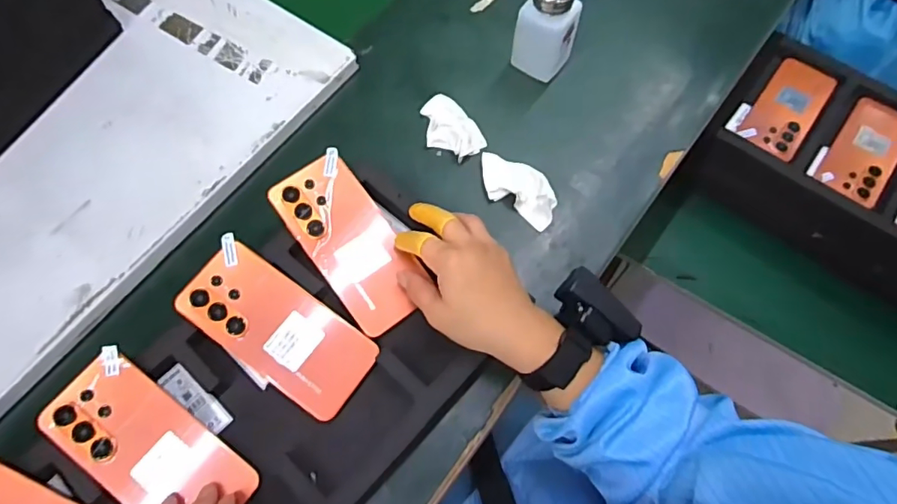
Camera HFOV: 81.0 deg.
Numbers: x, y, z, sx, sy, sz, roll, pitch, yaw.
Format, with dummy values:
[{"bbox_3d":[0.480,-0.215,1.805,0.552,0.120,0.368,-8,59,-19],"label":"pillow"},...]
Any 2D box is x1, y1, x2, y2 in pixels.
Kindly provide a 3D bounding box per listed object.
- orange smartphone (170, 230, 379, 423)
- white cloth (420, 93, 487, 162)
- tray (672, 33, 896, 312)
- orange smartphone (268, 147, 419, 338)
[{"bbox_3d":[-0.146,0.065,0.451,0.169,0.010,0.076,37,73,3],"label":"orange smartphone"},{"bbox_3d":[0.000,-0.132,0.556,0.049,0.019,0.078,-38,73,-14],"label":"white cloth"},{"bbox_3d":[0.600,-0.073,0.716,0.471,0.112,0.250,38,73,16],"label":"tray"},{"bbox_3d":[-0.092,-0.008,0.484,0.080,0.011,0.170,-28,82,-11],"label":"orange smartphone"}]

